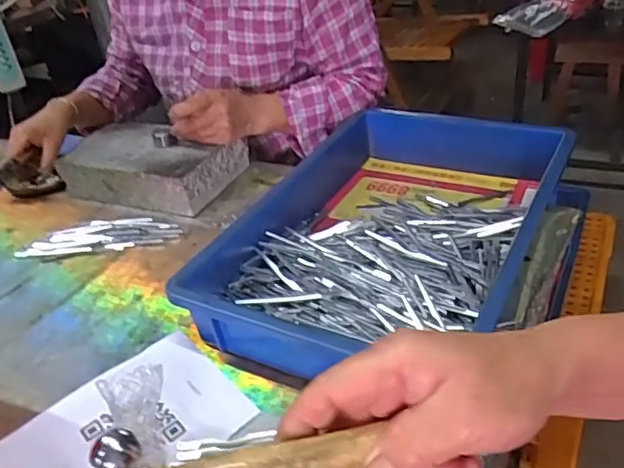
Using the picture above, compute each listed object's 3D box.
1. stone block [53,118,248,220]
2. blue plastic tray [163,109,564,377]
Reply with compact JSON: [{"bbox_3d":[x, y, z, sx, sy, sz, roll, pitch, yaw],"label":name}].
[{"bbox_3d":[-0.240,-0.108,0.881,0.244,0.058,0.146,9,37,23],"label":"stone block"},{"bbox_3d":[0.085,-0.006,0.658,0.304,0.079,0.441,15,40,30],"label":"blue plastic tray"}]

